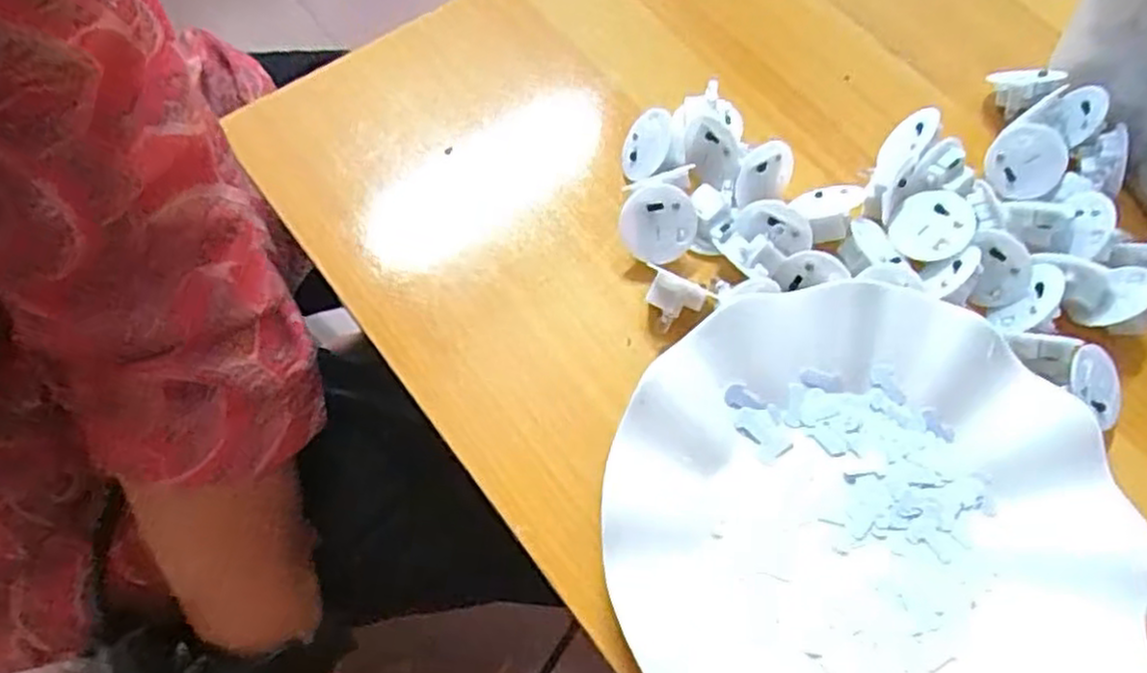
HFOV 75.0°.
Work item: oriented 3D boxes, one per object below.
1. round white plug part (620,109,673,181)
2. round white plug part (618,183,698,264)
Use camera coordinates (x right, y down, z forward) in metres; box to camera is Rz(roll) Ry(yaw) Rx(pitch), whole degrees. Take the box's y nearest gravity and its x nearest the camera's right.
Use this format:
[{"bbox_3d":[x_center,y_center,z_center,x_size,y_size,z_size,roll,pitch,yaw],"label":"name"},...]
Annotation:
[{"bbox_3d":[0.033,-0.086,0.338,0.026,0.007,0.032,-11,73,42],"label":"round white plug part"},{"bbox_3d":[0.036,-0.048,0.318,0.032,0.010,0.032,-4,105,-6],"label":"round white plug part"}]

